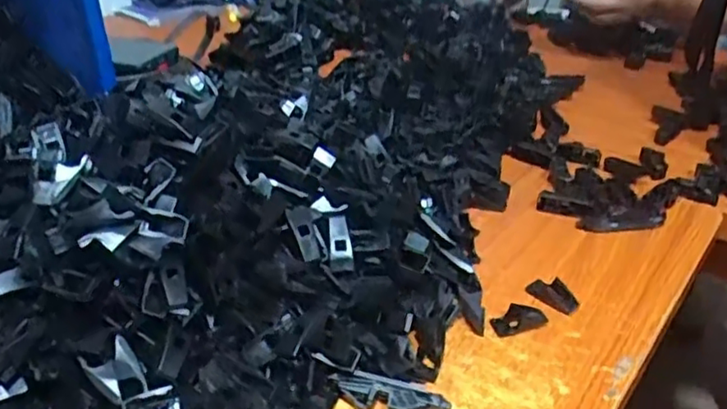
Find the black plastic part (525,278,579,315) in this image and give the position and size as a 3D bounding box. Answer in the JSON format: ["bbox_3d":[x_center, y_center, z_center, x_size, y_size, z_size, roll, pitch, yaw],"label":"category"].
[{"bbox_3d":[0.152,0.070,0.520,0.021,0.017,0.042,-25,41,-35],"label":"black plastic part"}]

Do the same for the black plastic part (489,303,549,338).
[{"bbox_3d":[0.120,0.086,0.496,0.042,0.011,0.020,-13,35,-22],"label":"black plastic part"}]

